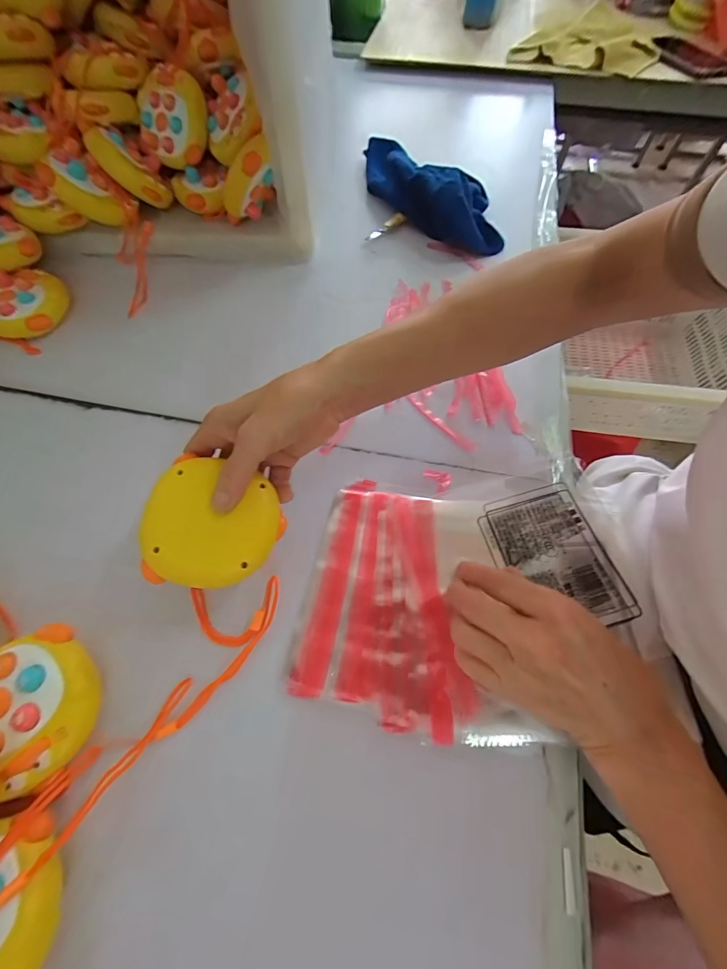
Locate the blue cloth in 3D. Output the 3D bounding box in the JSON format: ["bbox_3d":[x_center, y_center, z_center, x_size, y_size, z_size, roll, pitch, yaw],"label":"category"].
[{"bbox_3d":[0.078,-0.375,0.477,0.096,0.050,0.255,-42,71,-17],"label":"blue cloth"}]

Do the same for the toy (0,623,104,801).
[{"bbox_3d":[-0.204,0.136,0.234,0.071,0.032,0.078,-42,71,-17],"label":"toy"}]

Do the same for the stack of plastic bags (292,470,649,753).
[{"bbox_3d":[0.069,0.079,0.276,0.222,0.025,0.176,3,64,-1],"label":"stack of plastic bags"}]

